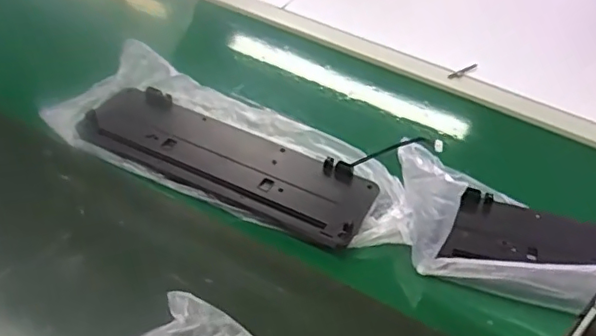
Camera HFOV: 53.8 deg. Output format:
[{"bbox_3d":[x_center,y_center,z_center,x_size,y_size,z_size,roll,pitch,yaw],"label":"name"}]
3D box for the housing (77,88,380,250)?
[{"bbox_3d":[-0.090,-0.011,0.686,0.355,0.019,0.108,22,47,14],"label":"housing"}]

